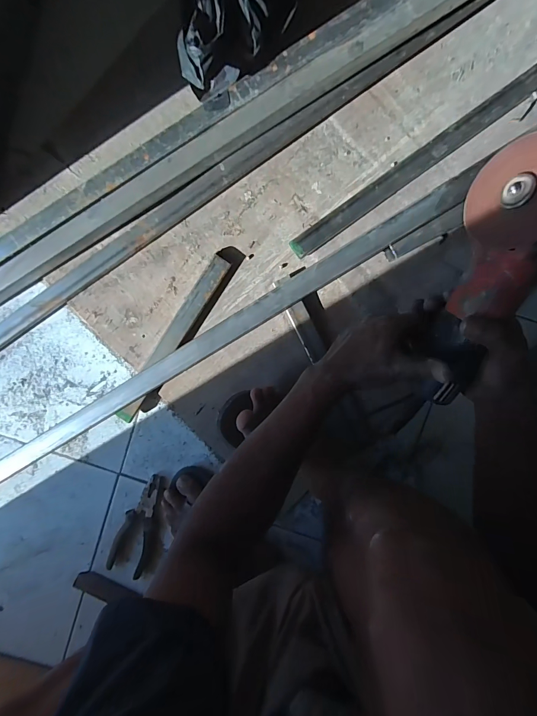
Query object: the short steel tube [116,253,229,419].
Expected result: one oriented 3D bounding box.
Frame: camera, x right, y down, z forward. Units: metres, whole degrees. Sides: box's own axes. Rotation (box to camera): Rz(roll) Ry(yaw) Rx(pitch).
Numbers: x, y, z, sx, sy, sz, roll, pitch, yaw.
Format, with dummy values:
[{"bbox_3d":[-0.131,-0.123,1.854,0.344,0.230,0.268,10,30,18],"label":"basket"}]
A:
[{"bbox_3d":[-0.170,-0.031,0.604,0.034,0.021,0.332,34,96,-1],"label":"short steel tube"}]

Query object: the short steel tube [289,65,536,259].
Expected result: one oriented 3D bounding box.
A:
[{"bbox_3d":[0.301,-0.358,0.553,0.622,0.023,0.036,-35,93,5],"label":"short steel tube"}]

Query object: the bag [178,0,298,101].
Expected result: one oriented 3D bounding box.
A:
[{"bbox_3d":[-0.045,-0.494,0.480,0.154,0.092,0.210,11,96,1],"label":"bag"}]

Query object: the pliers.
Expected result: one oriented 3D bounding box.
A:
[{"bbox_3d":[-0.248,0.314,0.644,0.066,0.019,0.198,16,96,1],"label":"pliers"}]

